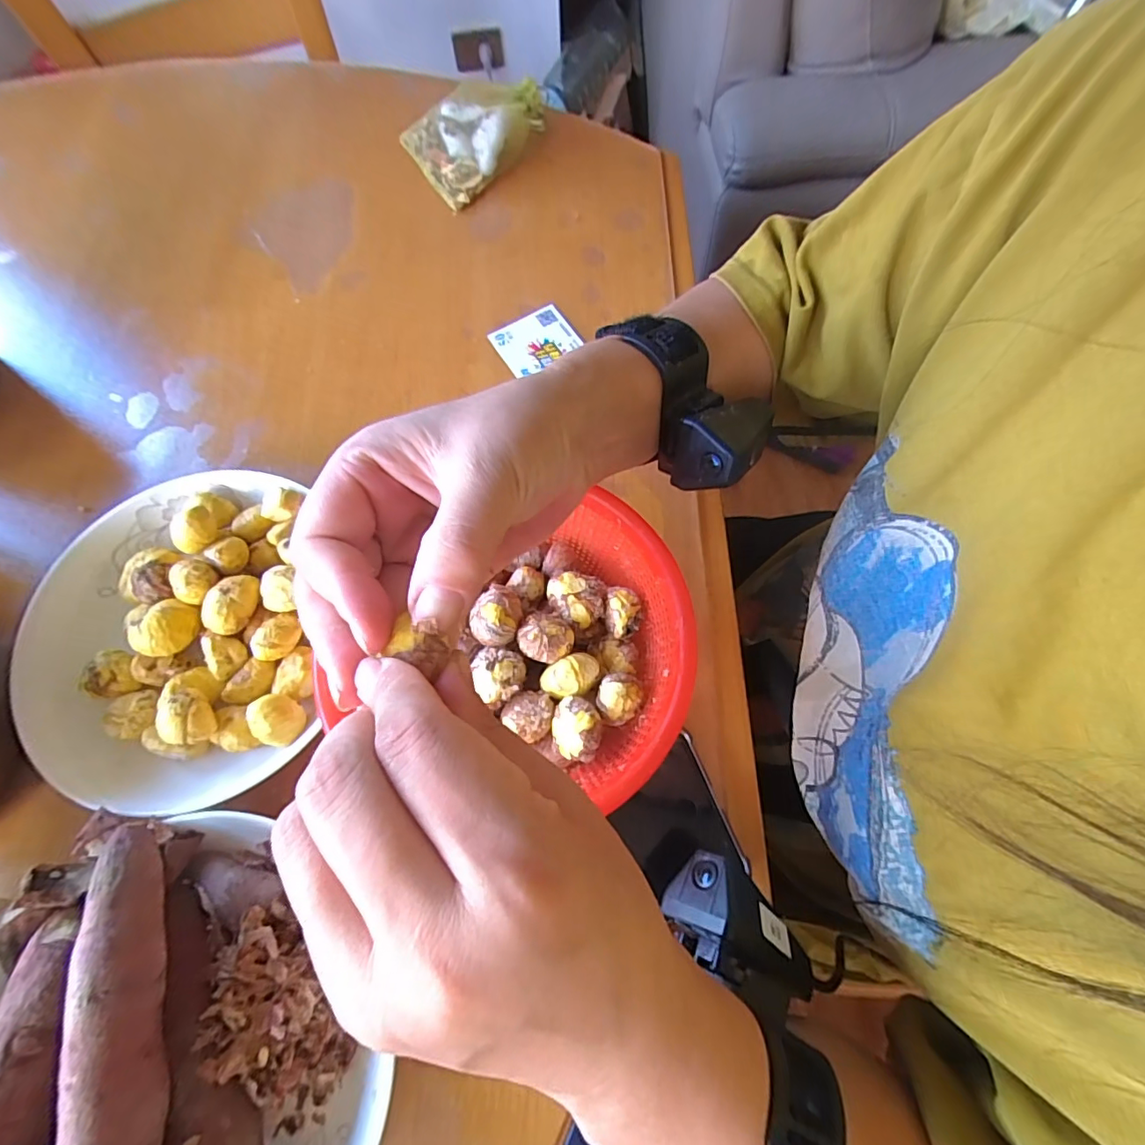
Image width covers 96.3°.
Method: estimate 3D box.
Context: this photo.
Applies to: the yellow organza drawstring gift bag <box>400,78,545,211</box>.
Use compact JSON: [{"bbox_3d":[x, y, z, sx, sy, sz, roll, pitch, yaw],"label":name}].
[{"bbox_3d":[-0.073,-0.350,0.407,0.106,0.041,0.082,-33,73,-10],"label":"yellow organza drawstring gift bag"}]

